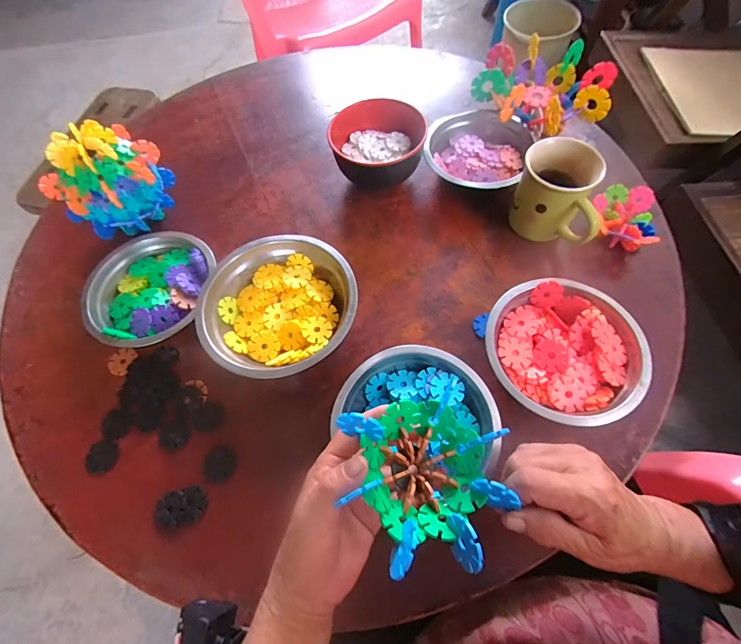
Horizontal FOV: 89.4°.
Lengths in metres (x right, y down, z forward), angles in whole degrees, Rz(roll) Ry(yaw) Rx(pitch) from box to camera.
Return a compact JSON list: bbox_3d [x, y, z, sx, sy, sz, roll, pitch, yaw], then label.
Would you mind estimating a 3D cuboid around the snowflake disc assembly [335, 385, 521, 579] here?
[{"bbox_3d":[0.039,0.101,0.248,0.103,0.044,0.102,-8,66,-5],"label":"snowflake disc assembly"}]

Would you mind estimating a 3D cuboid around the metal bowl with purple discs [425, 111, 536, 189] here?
[{"bbox_3d":[0.138,-0.222,0.500,0.129,0.054,0.129,-1,64,3],"label":"metal bowl with purple discs"}]

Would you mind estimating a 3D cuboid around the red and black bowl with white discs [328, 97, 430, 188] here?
[{"bbox_3d":[0.010,-0.237,0.500,0.118,0.075,0.109,-1,64,3],"label":"red and black bowl with white discs"}]

